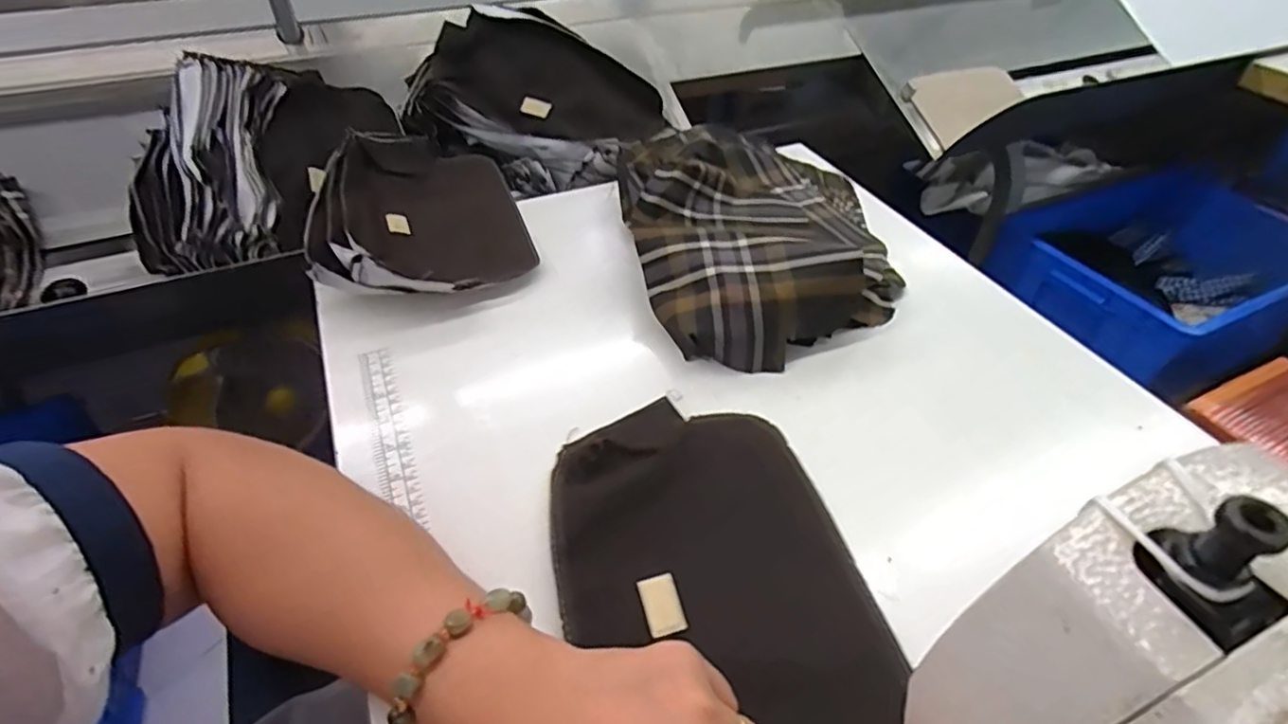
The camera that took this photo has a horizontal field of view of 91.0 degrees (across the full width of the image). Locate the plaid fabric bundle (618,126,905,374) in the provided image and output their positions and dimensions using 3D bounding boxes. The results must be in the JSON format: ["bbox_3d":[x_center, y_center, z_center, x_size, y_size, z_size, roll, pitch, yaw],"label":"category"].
[{"bbox_3d":[0.103,-0.120,0.548,0.234,0.058,0.289,-5,44,-5],"label":"plaid fabric bundle"}]

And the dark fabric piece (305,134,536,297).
[{"bbox_3d":[-0.205,-0.139,0.574,0.178,0.044,0.256,-14,45,-15],"label":"dark fabric piece"}]

